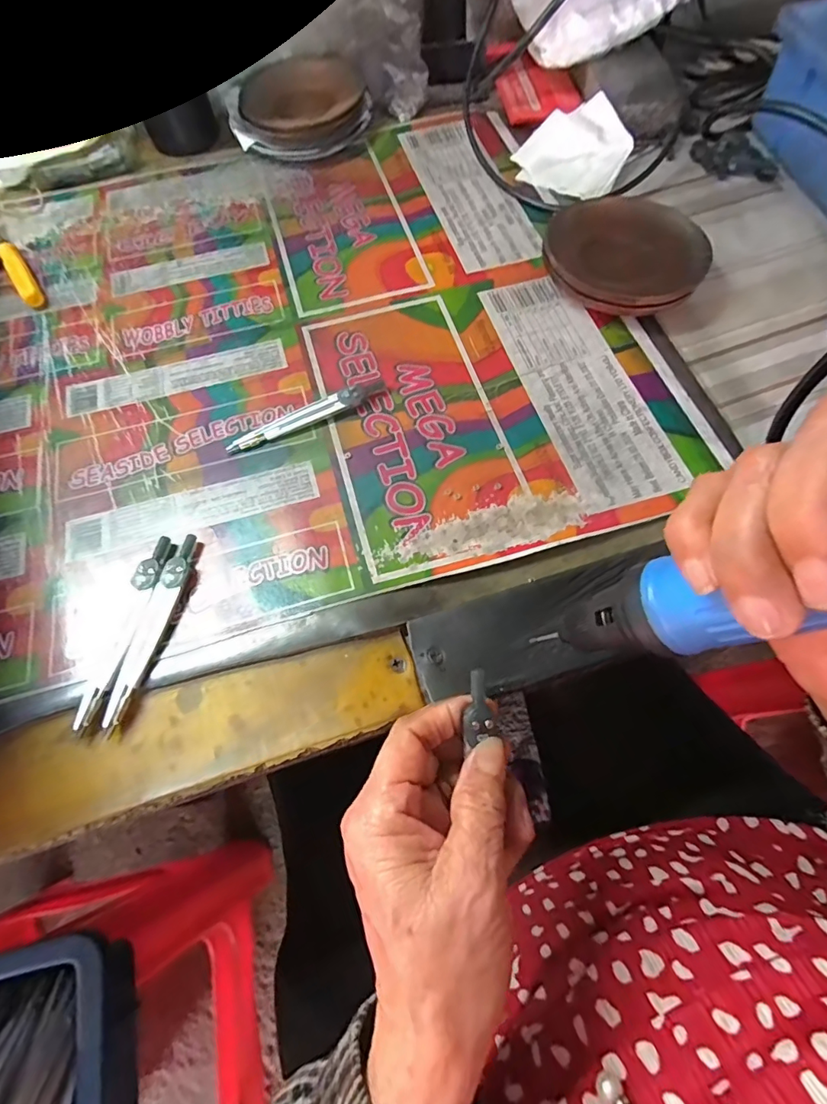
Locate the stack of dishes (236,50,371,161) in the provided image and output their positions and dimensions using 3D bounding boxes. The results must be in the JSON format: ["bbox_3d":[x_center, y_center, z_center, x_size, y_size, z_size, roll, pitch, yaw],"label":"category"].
[{"bbox_3d":[-0.103,-0.418,0.465,0.124,0.033,0.111,4,65,3],"label":"stack of dishes"}]

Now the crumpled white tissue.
[{"bbox_3d":[0.141,-0.355,0.435,0.091,0.029,0.088,18,67,9],"label":"crumpled white tissue"}]

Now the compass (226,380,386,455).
[{"bbox_3d":[-0.072,-0.093,0.334,0.111,0.010,0.016,-24,67,-10],"label":"compass"}]

